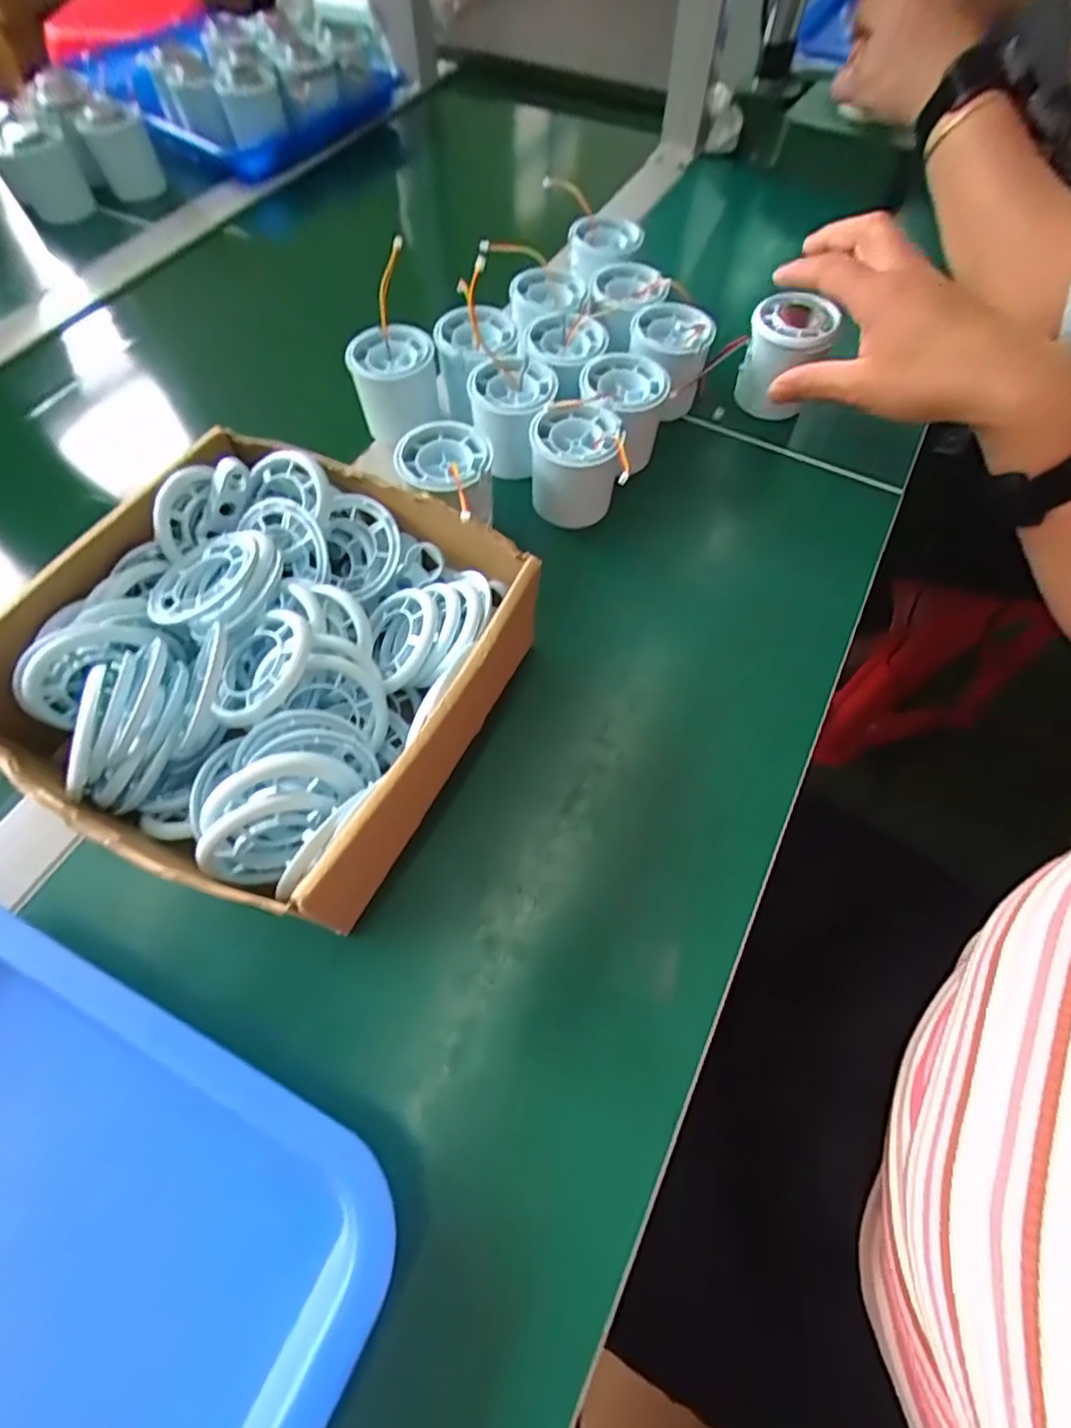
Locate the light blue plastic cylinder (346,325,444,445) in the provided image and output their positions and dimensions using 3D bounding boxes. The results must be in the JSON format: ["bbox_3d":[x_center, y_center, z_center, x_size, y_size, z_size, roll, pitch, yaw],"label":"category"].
[{"bbox_3d":[-0.094,-0.222,0.404,0.052,0.055,0.048,0,63,0],"label":"light blue plastic cylinder"}]

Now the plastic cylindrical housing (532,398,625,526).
[{"bbox_3d":[0.025,-0.153,0.367,0.052,0.053,0.053,0,63,0],"label":"plastic cylindrical housing"}]

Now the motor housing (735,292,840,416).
[{"bbox_3d":[0.169,-0.245,0.411,0.051,0.065,0.049,18,64,9],"label":"motor housing"}]

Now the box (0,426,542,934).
[{"bbox_3d":[-0.119,-0.026,0.284,0.205,0.065,0.197,25,65,12],"label":"box"}]

